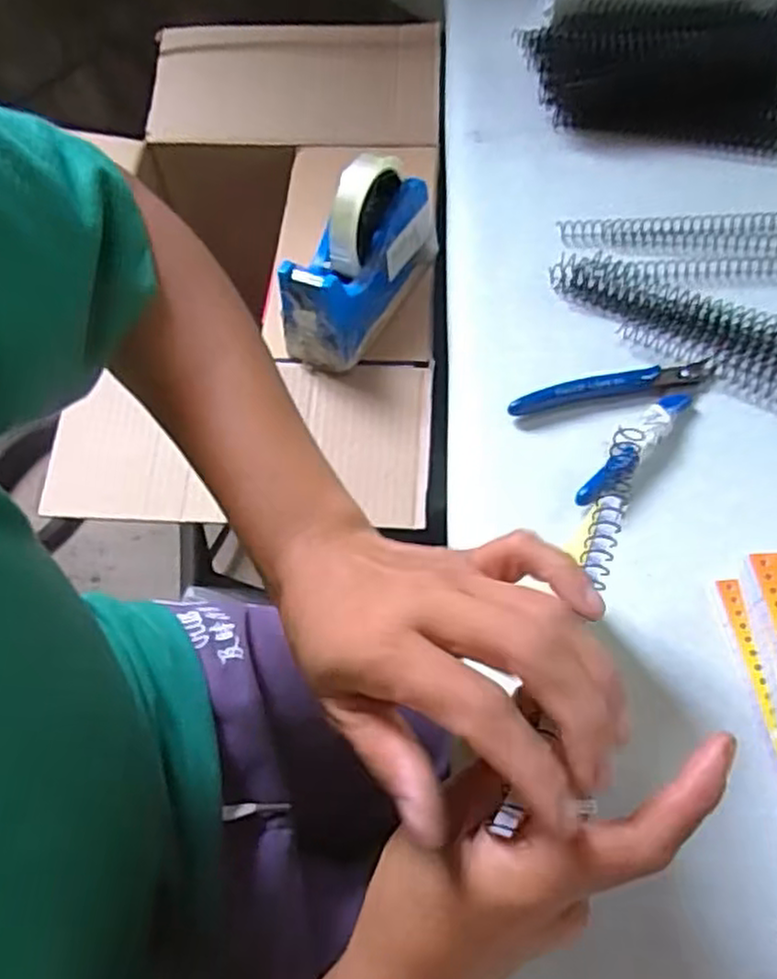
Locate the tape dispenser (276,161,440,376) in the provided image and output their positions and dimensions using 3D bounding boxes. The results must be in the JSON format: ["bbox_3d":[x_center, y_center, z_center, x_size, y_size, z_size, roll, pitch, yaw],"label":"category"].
[{"bbox_3d":[-0.022,-0.186,0.566,0.058,0.110,0.165,26,64,18],"label":"tape dispenser"}]

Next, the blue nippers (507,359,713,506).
[{"bbox_3d":[0.131,-0.046,0.391,0.114,0.012,0.070,-30,63,-13],"label":"blue nippers"}]

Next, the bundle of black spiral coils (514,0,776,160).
[{"bbox_3d":[0.203,-0.305,0.523,0.202,0.047,0.114,6,60,7],"label":"bundle of black spiral coils"}]

